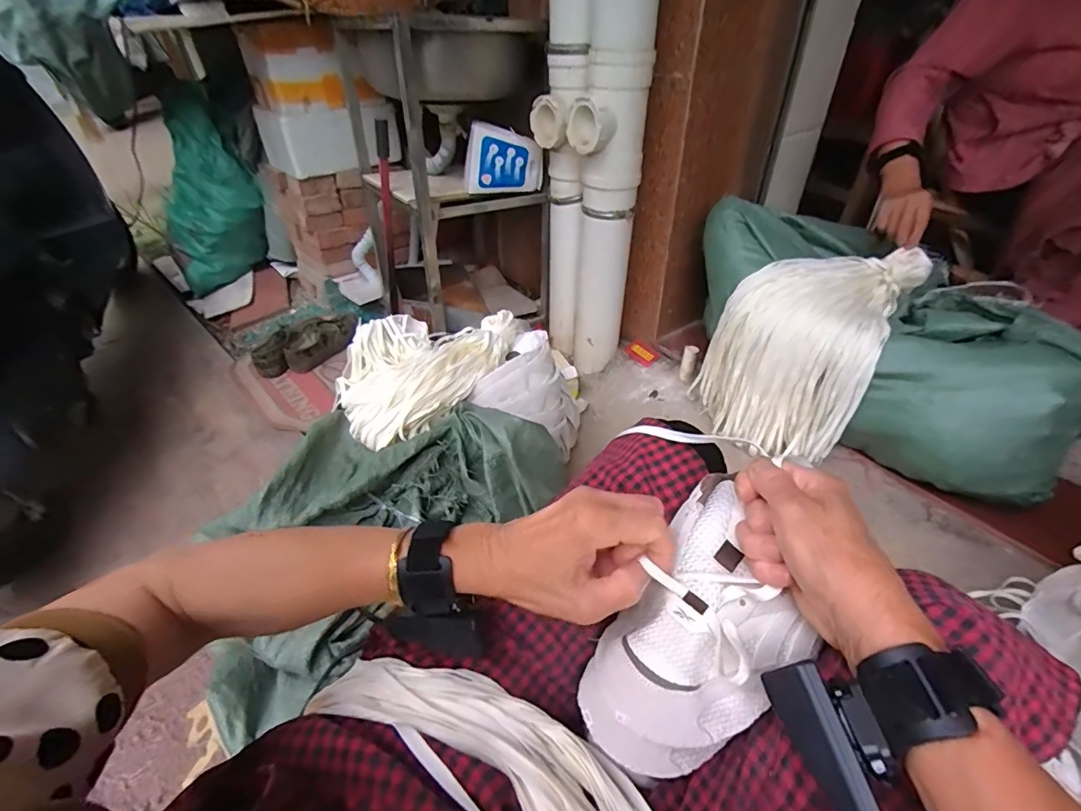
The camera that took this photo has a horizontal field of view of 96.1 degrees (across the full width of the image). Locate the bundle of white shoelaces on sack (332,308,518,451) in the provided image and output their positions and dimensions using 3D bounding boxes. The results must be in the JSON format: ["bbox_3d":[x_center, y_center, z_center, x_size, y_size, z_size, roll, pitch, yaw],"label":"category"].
[{"bbox_3d":[-0.179,-0.086,0.870,0.377,0.092,0.207,-28,46,-28],"label":"bundle of white shoelaces on sack"}]

